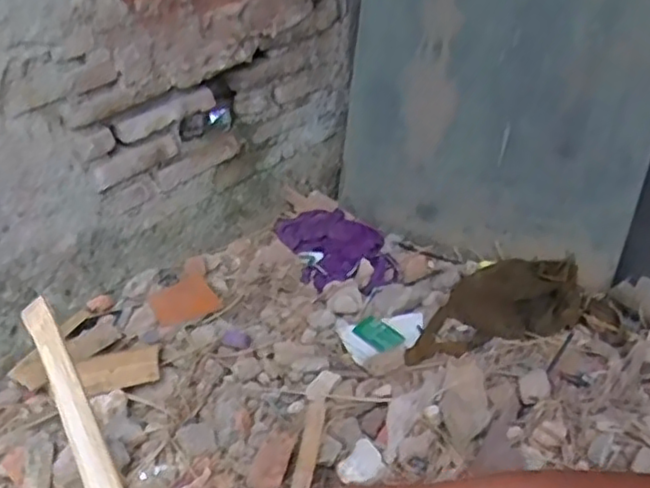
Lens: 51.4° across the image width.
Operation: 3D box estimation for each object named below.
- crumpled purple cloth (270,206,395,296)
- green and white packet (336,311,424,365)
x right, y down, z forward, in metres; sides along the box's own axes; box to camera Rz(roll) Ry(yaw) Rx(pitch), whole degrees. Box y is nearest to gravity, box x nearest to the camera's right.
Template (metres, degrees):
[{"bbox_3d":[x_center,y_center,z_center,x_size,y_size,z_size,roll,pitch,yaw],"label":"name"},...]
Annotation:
[{"bbox_3d":[0.028,0.001,1.508,0.184,0.034,0.337,-20,36,-17],"label":"crumpled purple cloth"},{"bbox_3d":[0.095,0.168,1.252,0.165,0.037,0.101,2,36,14],"label":"green and white packet"}]

